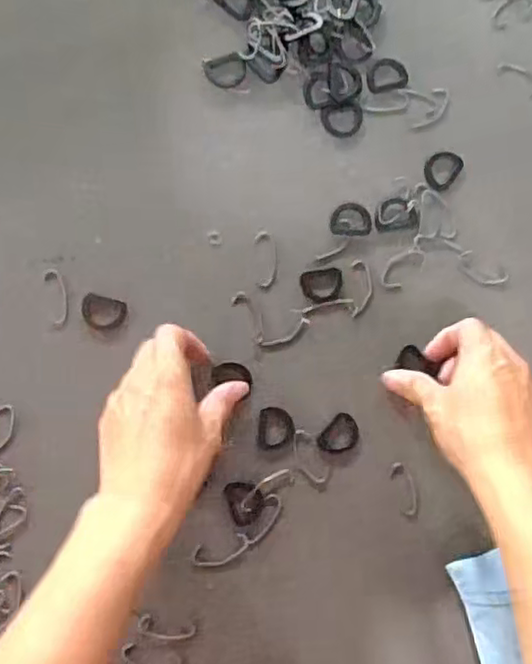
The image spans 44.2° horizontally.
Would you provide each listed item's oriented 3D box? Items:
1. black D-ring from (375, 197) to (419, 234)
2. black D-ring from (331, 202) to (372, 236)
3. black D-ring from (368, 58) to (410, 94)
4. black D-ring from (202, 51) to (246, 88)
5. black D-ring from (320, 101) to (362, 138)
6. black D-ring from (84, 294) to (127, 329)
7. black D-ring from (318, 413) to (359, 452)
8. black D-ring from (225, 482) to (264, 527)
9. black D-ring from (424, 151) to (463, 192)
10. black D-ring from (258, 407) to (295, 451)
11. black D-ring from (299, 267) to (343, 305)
[{"bbox_3d":[0.091,-0.082,0.456,0.030,0.004,0.023,-6,86,-4],"label":"black D-ring"},{"bbox_3d":[0.059,-0.078,0.450,0.028,0.004,0.023,-1,85,-4],"label":"black D-ring"},{"bbox_3d":[0.086,-0.183,0.467,0.031,0.004,0.023,-14,86,-5],"label":"black D-ring"},{"bbox_3d":[-0.027,-0.183,0.458,0.028,0.004,0.025,-21,87,-5],"label":"black D-ring"},{"bbox_3d":[0.055,-0.150,0.463,0.030,0.004,0.024,-13,86,-4],"label":"black D-ring"},{"bbox_3d":[-0.110,-0.013,0.441,0.029,0.004,0.022,14,85,-2],"label":"black D-ring"},{"bbox_3d":[0.050,0.070,0.440,0.022,0.004,0.029,43,84,1],"label":"black D-ring"},{"bbox_3d":[-0.013,0.112,0.430,0.023,0.004,0.029,-21,87,-5],"label":"black D-ring"},{"bbox_3d":[0.125,-0.115,0.465,0.024,0.004,0.029,36,84,0],"label":"black D-ring"},{"bbox_3d":[0.007,0.065,0.438,0.024,0.004,0.028,5,85,-3],"label":"black D-ring"},{"bbox_3d":[0.039,-0.032,0.449,0.029,0.004,0.023,-7,86,-4],"label":"black D-ring"}]

